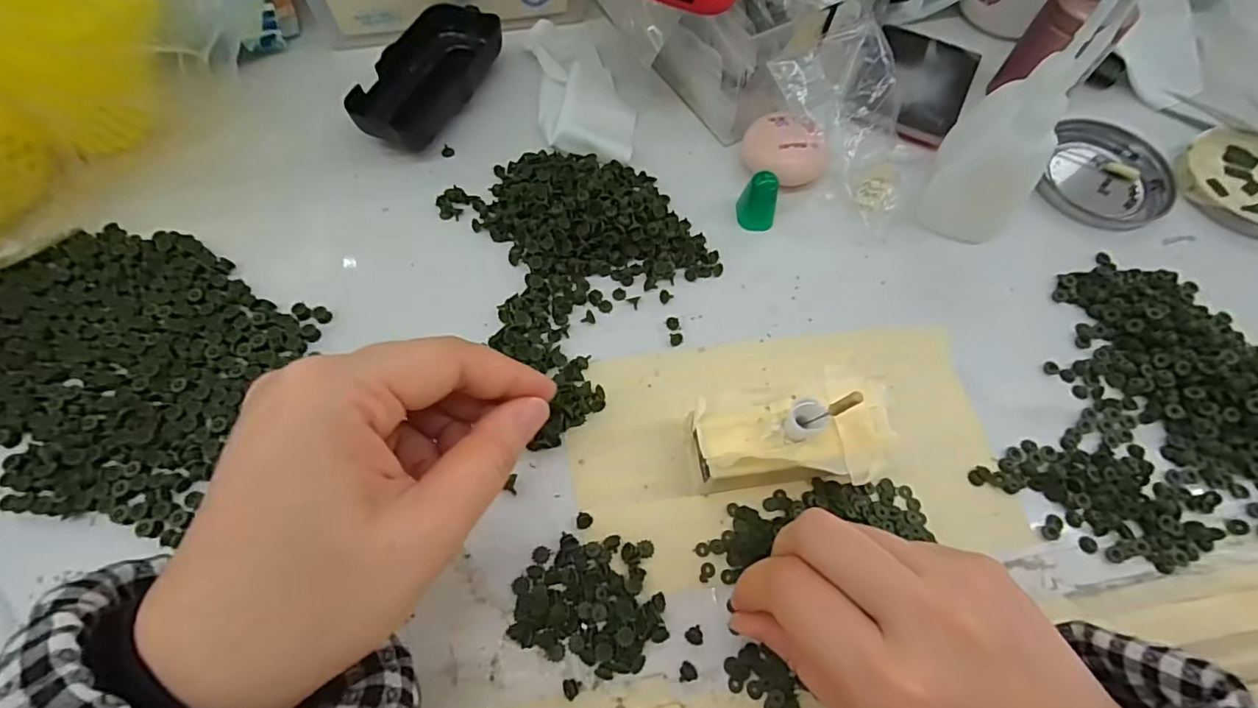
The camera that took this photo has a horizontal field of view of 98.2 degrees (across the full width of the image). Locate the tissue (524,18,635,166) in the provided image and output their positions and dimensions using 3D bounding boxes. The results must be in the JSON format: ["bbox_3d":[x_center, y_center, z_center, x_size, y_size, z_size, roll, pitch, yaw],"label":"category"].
[{"bbox_3d":[-0.030,-0.167,0.341,0.055,0.015,0.123,-9,65,-6],"label":"tissue"}]

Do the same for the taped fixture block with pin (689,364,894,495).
[{"bbox_3d":[0.067,0.036,0.233,0.082,0.041,0.045,-6,65,-5],"label":"taped fixture block with pin"}]

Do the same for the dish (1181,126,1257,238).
[{"bbox_3d":[0.380,-0.107,0.329,0.080,0.010,0.091,34,68,13],"label":"dish"}]

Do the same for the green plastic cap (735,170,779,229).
[{"bbox_3d":[0.072,-0.083,0.297,0.015,0.030,0.017,-35,71,-17],"label":"green plastic cap"}]

